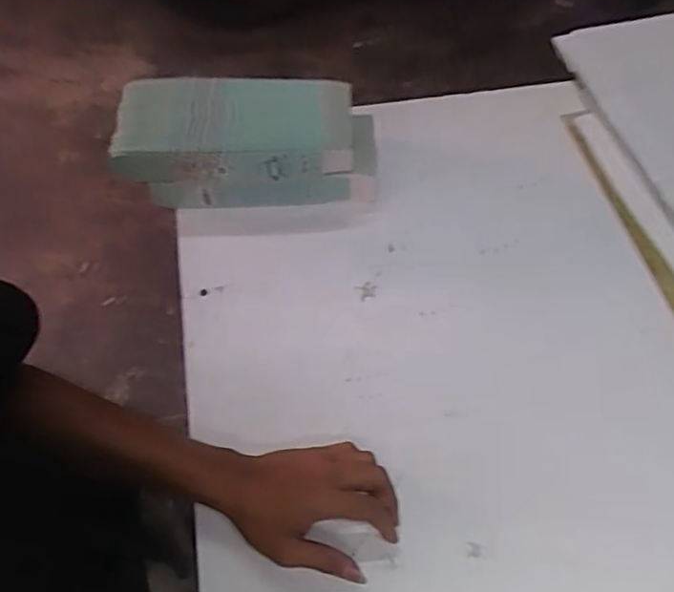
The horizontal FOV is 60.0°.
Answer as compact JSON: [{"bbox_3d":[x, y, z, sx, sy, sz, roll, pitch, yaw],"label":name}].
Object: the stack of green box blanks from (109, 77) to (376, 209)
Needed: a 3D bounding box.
[{"bbox_3d":[-0.096,-0.174,0.663,0.280,0.093,0.112,-1,61,-1],"label":"stack of green box blanks"}]

